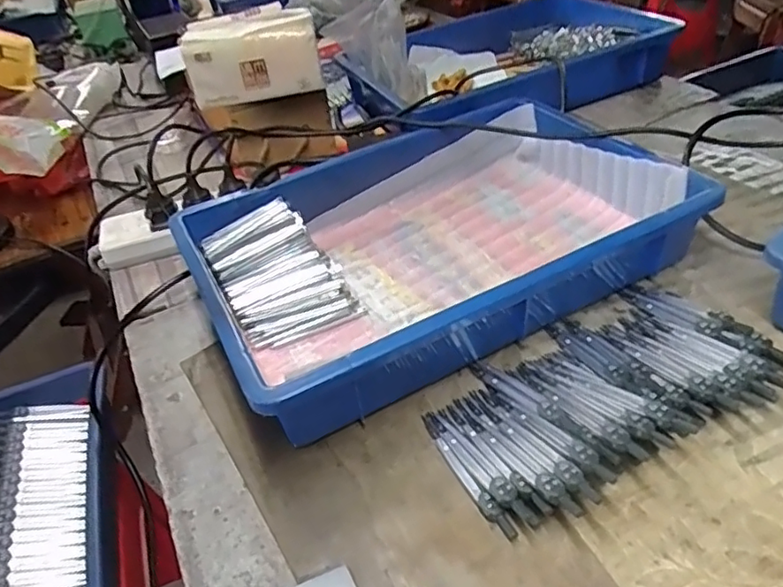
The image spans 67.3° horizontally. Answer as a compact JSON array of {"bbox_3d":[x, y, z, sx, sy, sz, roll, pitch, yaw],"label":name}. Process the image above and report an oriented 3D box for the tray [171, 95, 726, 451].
[{"bbox_3d":[0.034,-0.055,0.563,0.422,0.090,0.288,-23,42,-18],"label":"tray"}]

